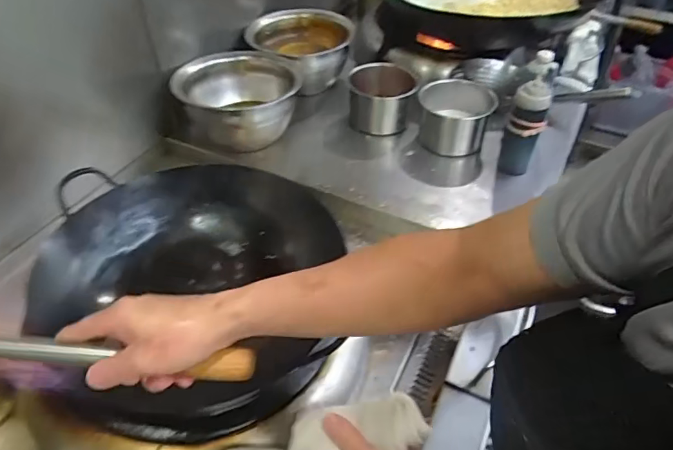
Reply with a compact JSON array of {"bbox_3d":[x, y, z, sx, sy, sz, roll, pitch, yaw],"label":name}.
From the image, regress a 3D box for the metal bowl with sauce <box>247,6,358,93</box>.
[{"bbox_3d":[-0.103,-0.489,1.367,0.294,0.153,0.280,-2,44,0],"label":"metal bowl with sauce"}]

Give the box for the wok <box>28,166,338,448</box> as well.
[{"bbox_3d":[-0.187,0.082,0.731,0.435,0.139,0.412,-17,46,-15],"label":"wok"}]

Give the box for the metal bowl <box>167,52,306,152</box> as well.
[{"bbox_3d":[-0.230,-0.297,1.139,0.268,0.132,0.269,-1,44,1],"label":"metal bowl"}]

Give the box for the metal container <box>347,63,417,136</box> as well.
[{"bbox_3d":[0.113,-0.322,1.229,0.167,0.127,0.169,0,44,1],"label":"metal container"}]

